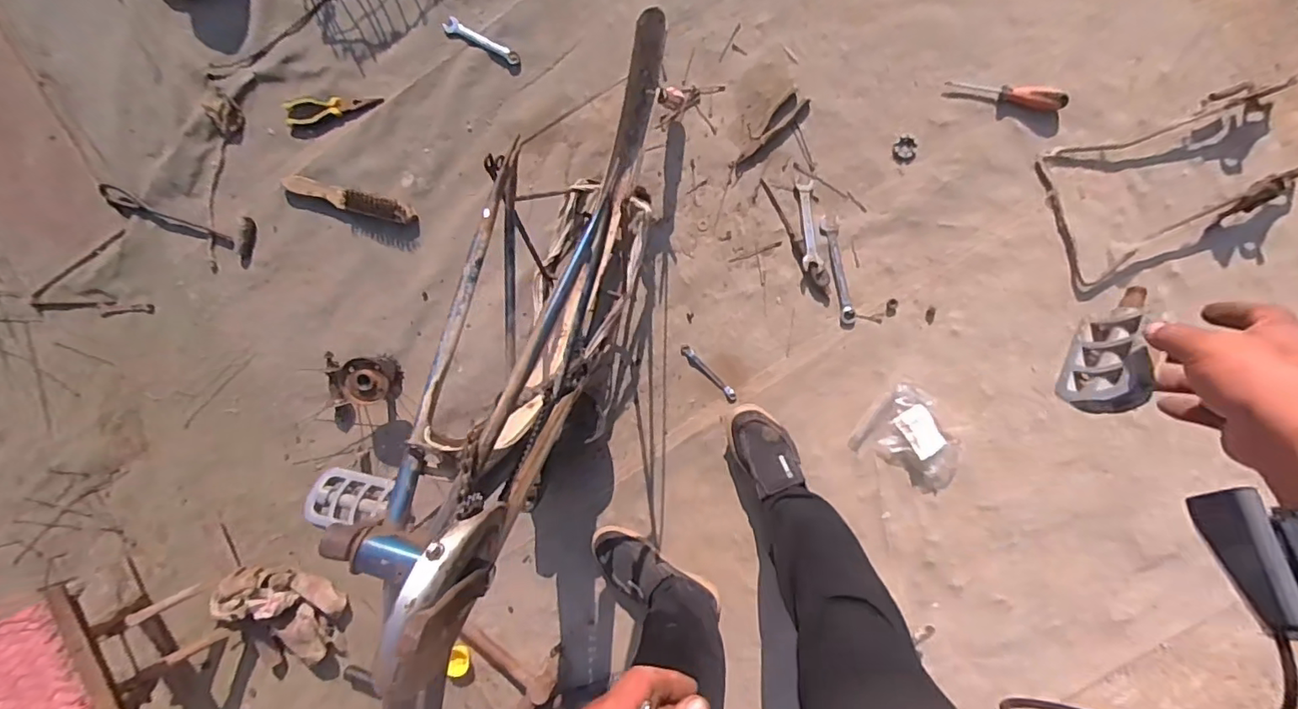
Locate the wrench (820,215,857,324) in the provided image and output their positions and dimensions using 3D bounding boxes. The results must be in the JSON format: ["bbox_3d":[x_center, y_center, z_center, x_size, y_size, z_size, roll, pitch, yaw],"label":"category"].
[{"bbox_3d":[0.351,-0.154,1.034,0.034,0.006,0.195,-12,95,3],"label":"wrench"}]

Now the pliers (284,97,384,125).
[{"bbox_3d":[-0.568,-0.446,1.013,0.172,0.019,0.044,-9,95,2],"label":"pliers"}]

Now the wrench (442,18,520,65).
[{"bbox_3d":[-0.300,-0.560,1.007,0.144,0.013,0.028,27,95,-1],"label":"wrench"}]

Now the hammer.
[{"bbox_3d":[-0.856,-0.239,1.026,0.251,0.029,0.087,16,95,-12],"label":"hammer"}]

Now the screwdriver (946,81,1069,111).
[{"bbox_3d":[0.629,-0.461,0.990,0.191,0.025,0.030,18,96,16],"label":"screwdriver"}]

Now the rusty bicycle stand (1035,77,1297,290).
[{"bbox_3d":[0.920,-0.299,0.962,0.413,0.068,0.246,-20,94,5],"label":"rusty bicycle stand"}]

